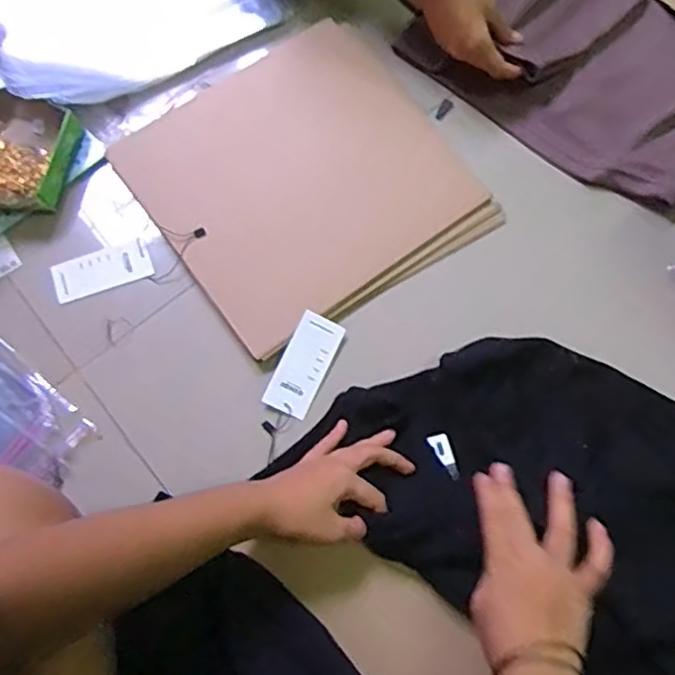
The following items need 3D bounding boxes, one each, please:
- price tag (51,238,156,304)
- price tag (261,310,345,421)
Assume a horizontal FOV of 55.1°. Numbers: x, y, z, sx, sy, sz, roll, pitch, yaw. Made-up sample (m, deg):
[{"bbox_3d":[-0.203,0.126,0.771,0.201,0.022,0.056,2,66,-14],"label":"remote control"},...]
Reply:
[{"bbox_3d":[-0.215,-0.061,0.589,0.087,0.004,0.036,-19,74,-6],"label":"price tag"},{"bbox_3d":[-0.028,0.024,0.560,0.040,0.004,0.088,28,79,-9],"label":"price tag"}]

